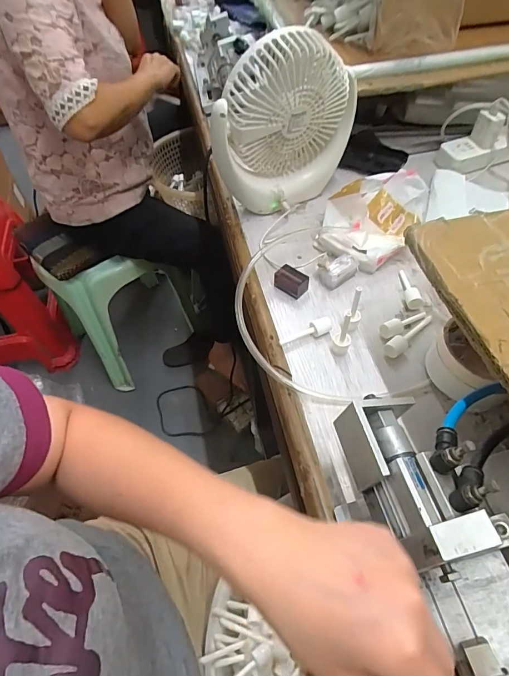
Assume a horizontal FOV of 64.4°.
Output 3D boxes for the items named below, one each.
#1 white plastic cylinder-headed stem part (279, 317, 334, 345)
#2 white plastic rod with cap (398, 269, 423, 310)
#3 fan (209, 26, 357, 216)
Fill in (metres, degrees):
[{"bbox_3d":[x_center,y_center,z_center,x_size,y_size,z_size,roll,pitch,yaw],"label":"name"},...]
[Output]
[{"bbox_3d":[0.058,-0.005,0.468,0.064,0.017,0.016,-18,56,-9],"label":"white plastic cylinder-headed stem part"},{"bbox_3d":[0.193,-0.063,0.497,0.022,0.015,0.061,1,55,5],"label":"white plastic rod with cap"},{"bbox_3d":[0.042,-0.275,0.542,0.187,0.216,0.061,-28,58,-15],"label":"fan"}]

